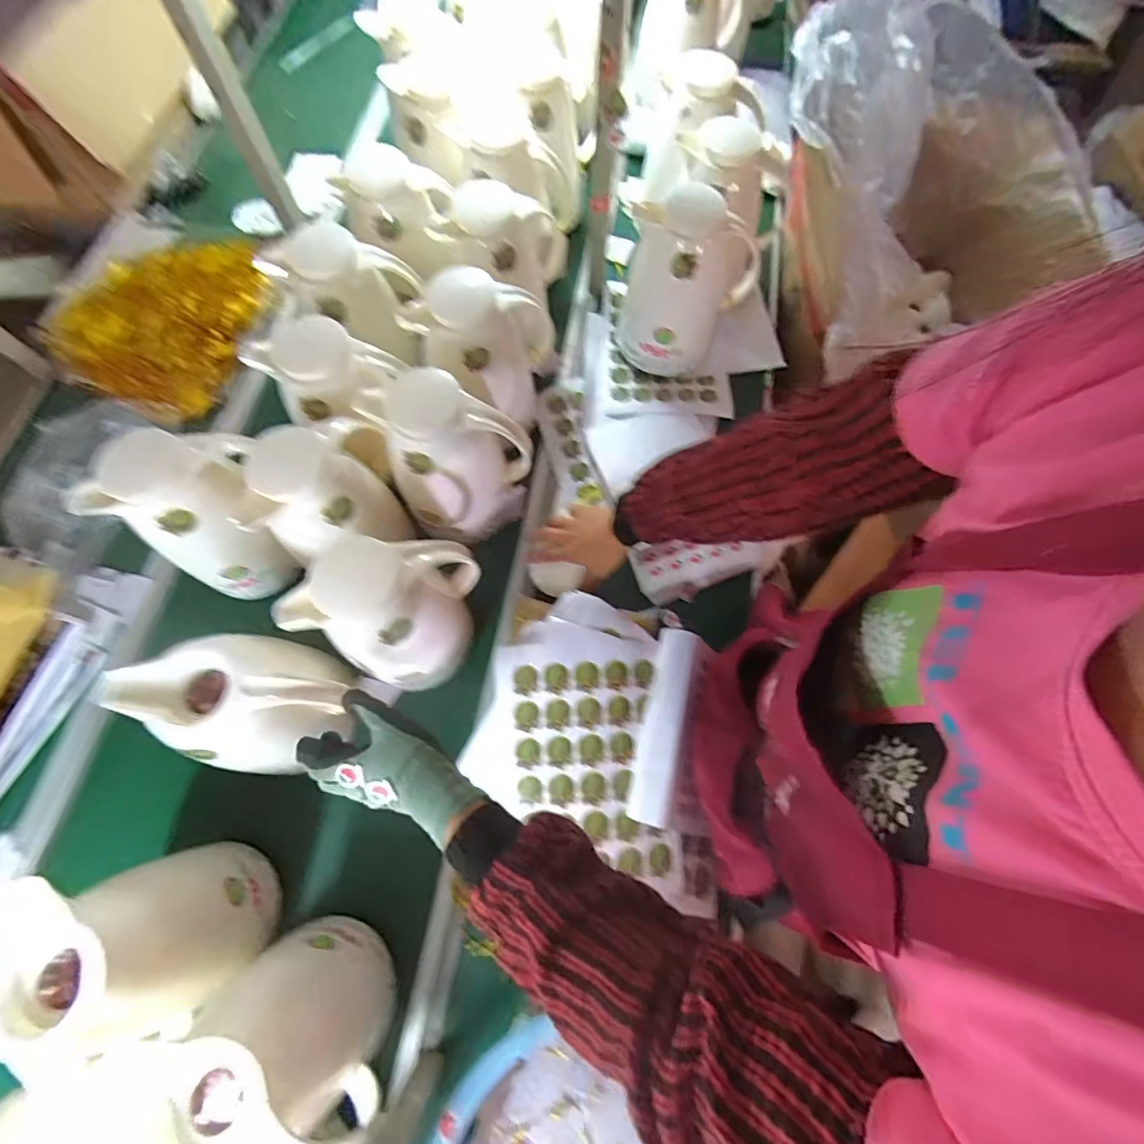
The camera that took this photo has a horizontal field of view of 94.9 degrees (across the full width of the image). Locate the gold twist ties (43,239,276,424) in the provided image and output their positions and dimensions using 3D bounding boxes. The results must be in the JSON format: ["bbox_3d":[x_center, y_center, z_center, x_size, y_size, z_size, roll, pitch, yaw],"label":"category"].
[{"bbox_3d":[-0.688,-0.451,0.900,0.329,0.079,0.349,0,70,0],"label":"gold twist ties"}]

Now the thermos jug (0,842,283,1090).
[{"bbox_3d":[-0.423,0.363,0.526,0.155,0.216,0.137,24,72,9],"label":"thermos jug"}]

